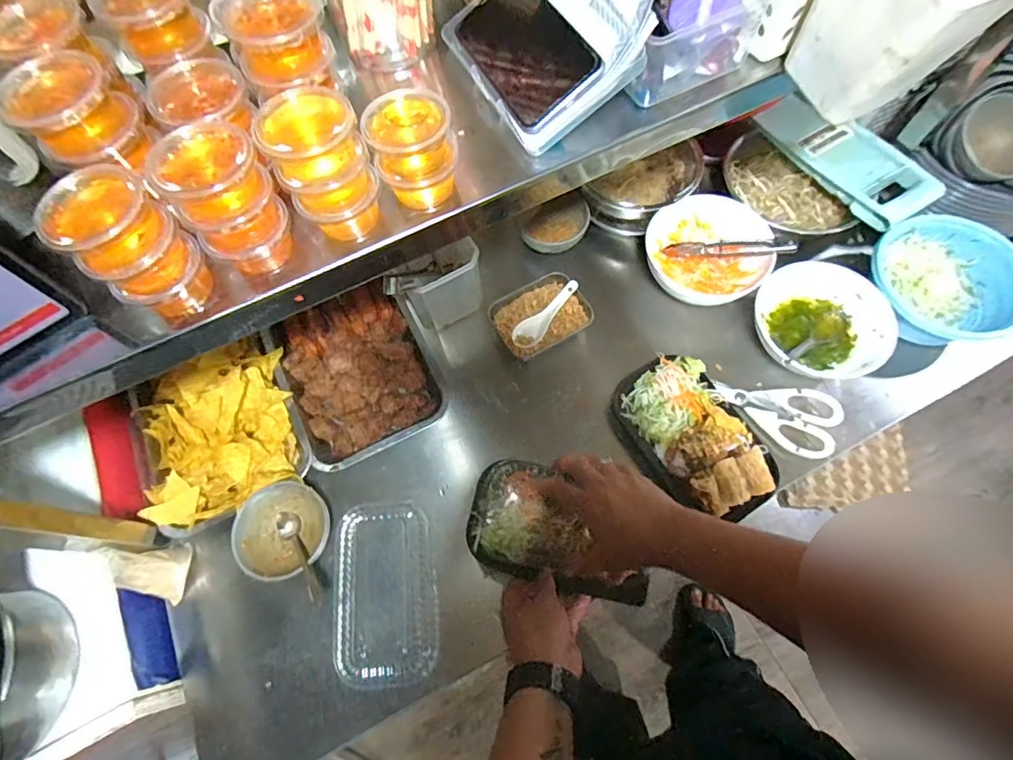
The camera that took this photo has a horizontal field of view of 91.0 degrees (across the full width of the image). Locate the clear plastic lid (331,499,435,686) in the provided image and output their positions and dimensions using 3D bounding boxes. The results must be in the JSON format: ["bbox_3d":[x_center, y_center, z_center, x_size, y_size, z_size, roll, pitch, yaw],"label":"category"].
[{"bbox_3d":[-0.151,0.259,0.618,0.120,0.028,0.206,-6,68,1],"label":"clear plastic lid"}]

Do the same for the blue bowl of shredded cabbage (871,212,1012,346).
[{"bbox_3d":[0.604,-0.134,0.699,0.194,0.066,0.185,-1,68,3],"label":"blue bowl of shredded cabbage"}]

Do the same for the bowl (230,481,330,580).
[{"bbox_3d":[-0.275,0.189,0.621,0.106,0.051,0.113,-1,68,3],"label":"bowl"}]

